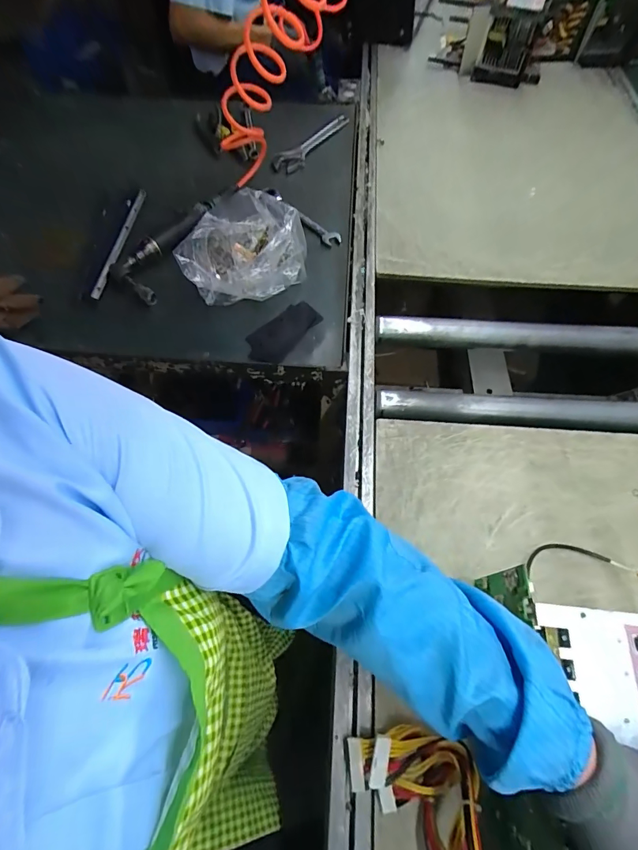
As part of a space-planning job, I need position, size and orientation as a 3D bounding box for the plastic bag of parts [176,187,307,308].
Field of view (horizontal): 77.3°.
[{"bbox_3d":[-0.118,-0.281,0.647,0.186,0.100,0.162,7,63,3],"label":"plastic bag of parts"}]

